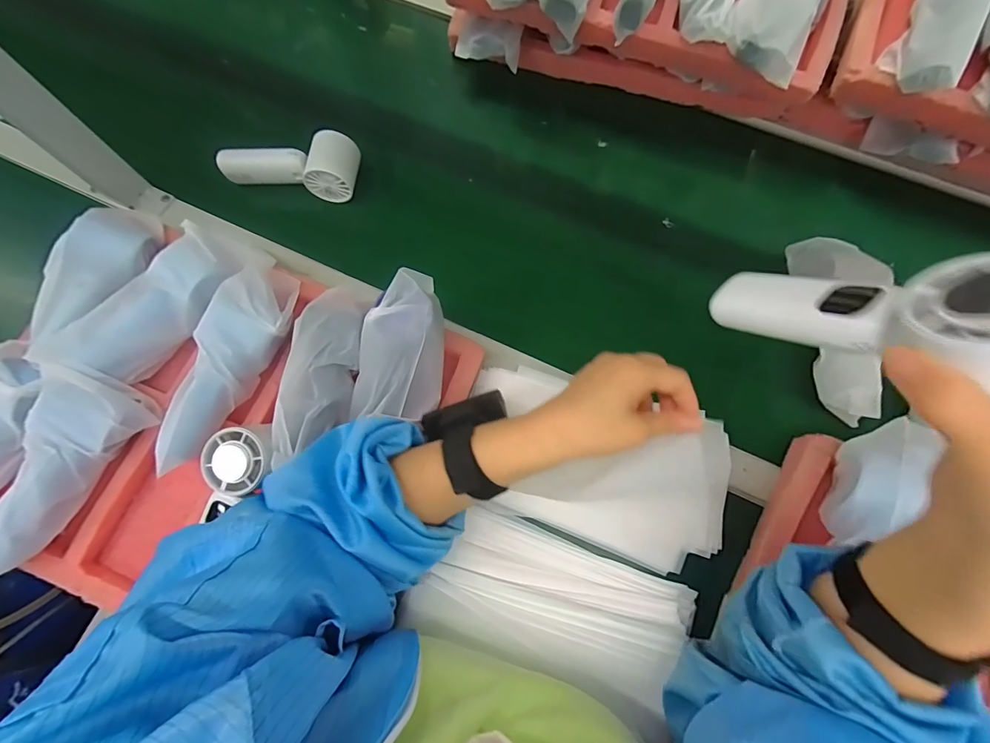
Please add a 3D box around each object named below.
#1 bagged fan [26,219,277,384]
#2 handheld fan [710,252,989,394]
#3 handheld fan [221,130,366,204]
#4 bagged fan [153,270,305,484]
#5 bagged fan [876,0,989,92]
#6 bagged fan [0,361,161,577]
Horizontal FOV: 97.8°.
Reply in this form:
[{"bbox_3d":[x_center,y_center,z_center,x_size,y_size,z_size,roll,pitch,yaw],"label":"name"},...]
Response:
[{"bbox_3d":[-0.322,-0.065,0.418,0.081,0.048,0.202,38,74,11],"label":"bagged fan"},{"bbox_3d":[0.188,-0.026,0.228,0.042,0.150,0.047,-35,112,-12],"label":"handheld fan"},{"bbox_3d":[-0.235,-0.241,0.505,0.148,0.068,0.054,9,71,2],"label":"handheld fan"},{"bbox_3d":[-0.243,-0.008,0.396,0.058,0.054,0.201,21,72,6],"label":"bagged fan"},{"bbox_3d":[0.433,-0.355,0.418,0.052,0.058,0.186,16,85,5],"label":"bagged fan"},{"bbox_3d":[-0.367,0.088,0.365,0.071,0.051,0.177,10,71,3],"label":"bagged fan"}]

